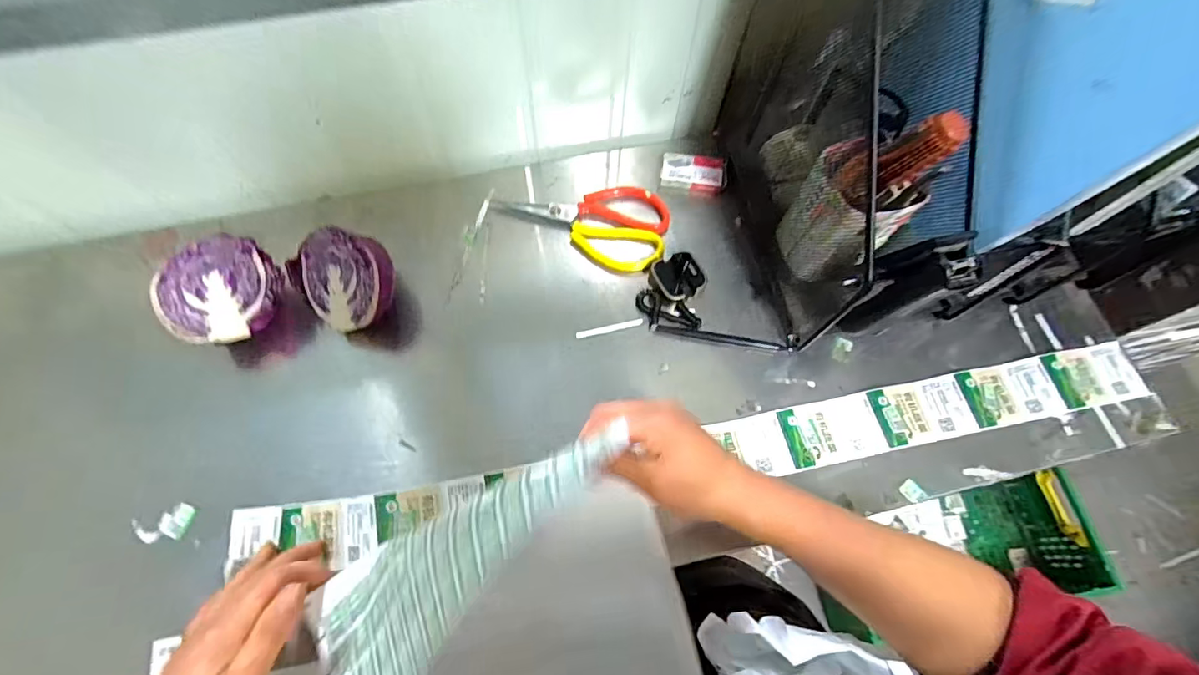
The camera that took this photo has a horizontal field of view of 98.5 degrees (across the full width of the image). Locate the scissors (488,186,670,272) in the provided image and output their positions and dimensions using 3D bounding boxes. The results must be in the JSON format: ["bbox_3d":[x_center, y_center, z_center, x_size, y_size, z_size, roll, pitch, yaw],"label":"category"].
[{"bbox_3d":[-0.021,-0.129,0.558,0.188,0.016,0.094,13,67,3],"label":"scissors"}]

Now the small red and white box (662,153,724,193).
[{"bbox_3d":[0.105,-0.183,0.583,0.068,0.016,0.046,6,67,0],"label":"small red and white box"}]

